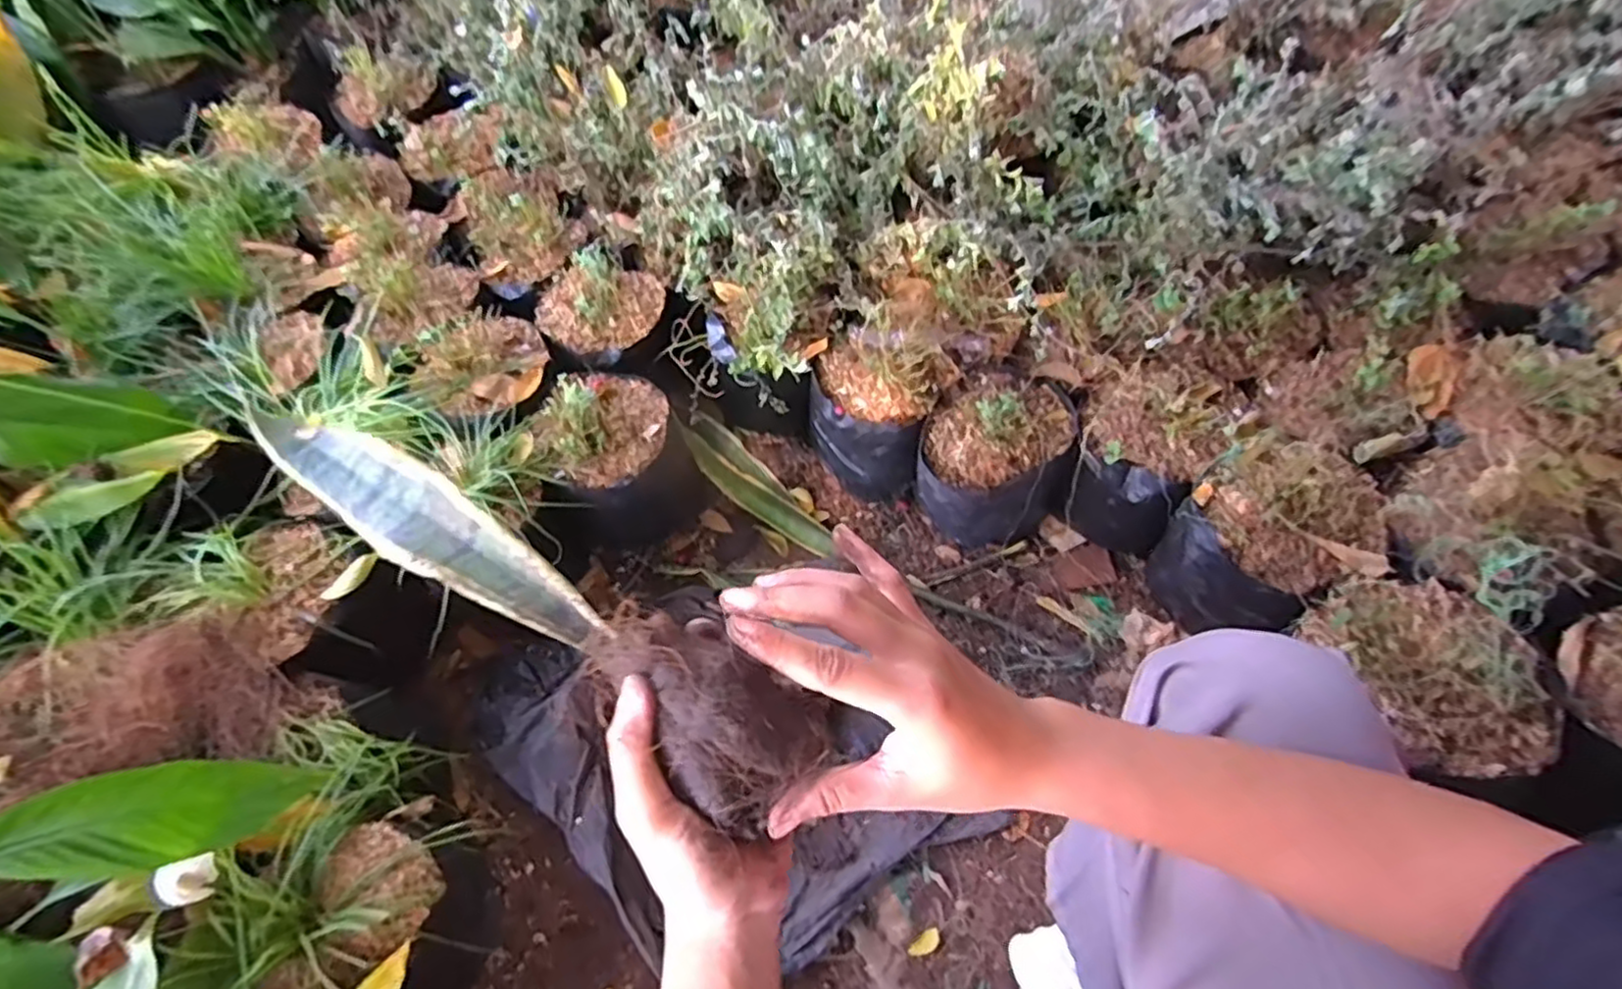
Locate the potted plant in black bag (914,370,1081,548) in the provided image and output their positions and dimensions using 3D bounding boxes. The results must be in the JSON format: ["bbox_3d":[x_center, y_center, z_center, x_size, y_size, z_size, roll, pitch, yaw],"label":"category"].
[{"bbox_3d":[0.201,-0.037,0.778,0.144,0.179,0.154,-1,60,1],"label":"potted plant in black bag"}]

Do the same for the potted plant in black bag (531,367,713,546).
[{"bbox_3d":[-0.213,-0.036,0.797,0.153,0.205,0.123,-37,66,-18],"label":"potted plant in black bag"}]

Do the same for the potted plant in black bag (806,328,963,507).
[{"bbox_3d":[0.075,-0.101,0.816,0.134,0.202,0.134,-1,60,1],"label":"potted plant in black bag"}]

